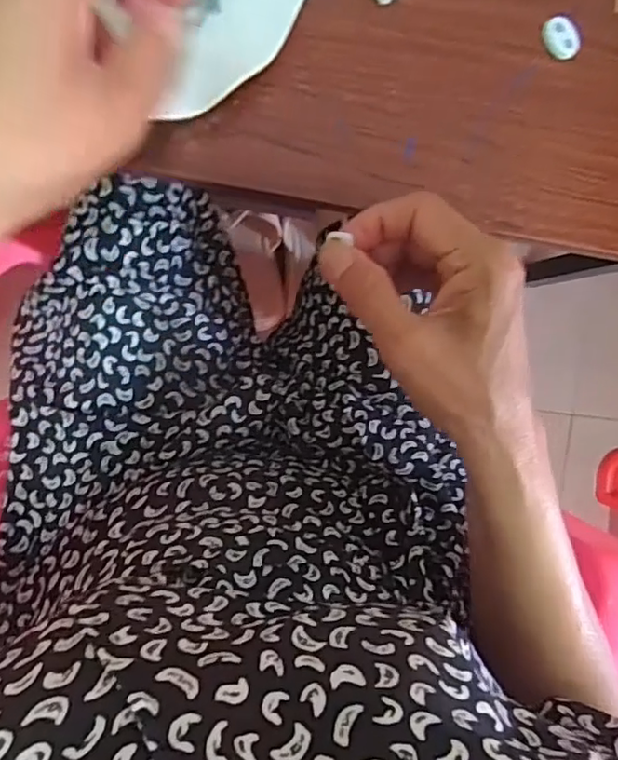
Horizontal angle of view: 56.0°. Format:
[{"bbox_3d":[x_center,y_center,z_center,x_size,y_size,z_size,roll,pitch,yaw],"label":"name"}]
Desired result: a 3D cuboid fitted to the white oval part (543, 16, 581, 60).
[{"bbox_3d":[0.142,-0.192,0.327,0.015,0.006,0.024,-43,99,-4],"label":"white oval part"}]

